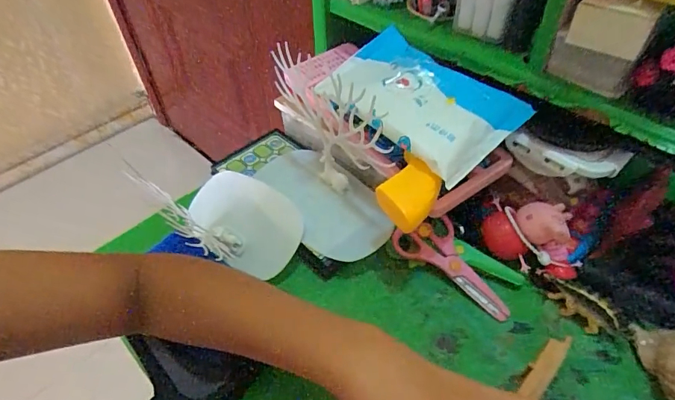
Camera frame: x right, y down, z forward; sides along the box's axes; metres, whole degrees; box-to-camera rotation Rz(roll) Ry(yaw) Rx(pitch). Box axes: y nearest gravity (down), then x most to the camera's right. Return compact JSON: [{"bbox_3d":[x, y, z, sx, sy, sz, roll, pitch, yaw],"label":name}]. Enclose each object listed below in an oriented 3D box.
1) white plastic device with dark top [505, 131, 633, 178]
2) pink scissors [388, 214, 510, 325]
[{"bbox_3d":[0.198,-0.033,0.364,0.098,0.028,0.032,8,49,9],"label":"white plastic device with dark top"},{"bbox_3d":[0.113,0.063,0.402,0.055,0.018,0.120,-38,70,-27],"label":"pink scissors"}]

